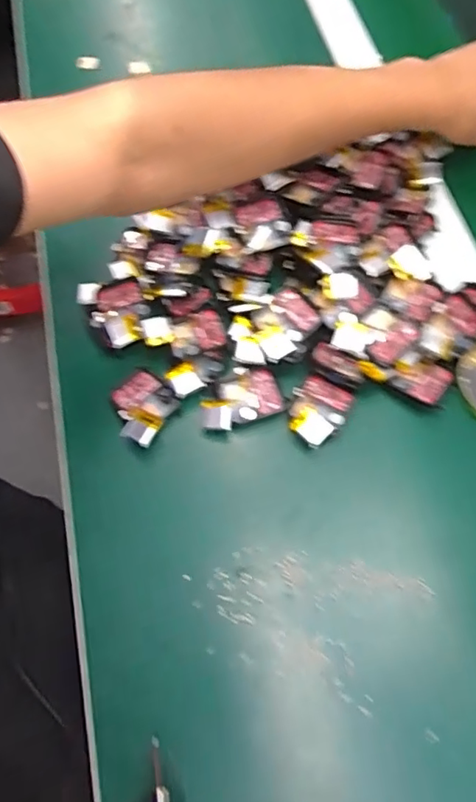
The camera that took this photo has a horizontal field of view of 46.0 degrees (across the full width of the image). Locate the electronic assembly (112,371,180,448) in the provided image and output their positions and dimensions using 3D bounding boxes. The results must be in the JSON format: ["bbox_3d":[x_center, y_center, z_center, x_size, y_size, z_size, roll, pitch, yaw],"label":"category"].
[{"bbox_3d":[-0.066,0.004,0.381,0.043,0.015,0.048,27,68,11],"label":"electronic assembly"}]

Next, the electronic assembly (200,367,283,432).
[{"bbox_3d":[0.001,0.000,0.387,0.057,0.015,0.037,-21,67,-9],"label":"electronic assembly"}]

